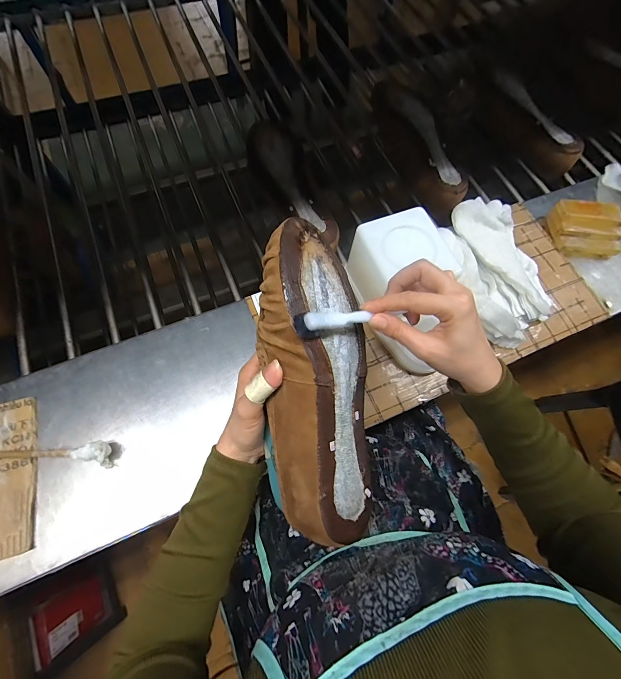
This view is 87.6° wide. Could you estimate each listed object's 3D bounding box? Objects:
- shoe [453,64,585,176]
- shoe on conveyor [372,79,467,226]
[{"bbox_3d":[0.395,-0.424,0.638,0.114,0.076,0.258,-23,73,-10],"label":"shoe"},{"bbox_3d":[0.204,-0.353,0.606,0.086,0.078,0.289,-19,72,-9],"label":"shoe on conveyor"}]

